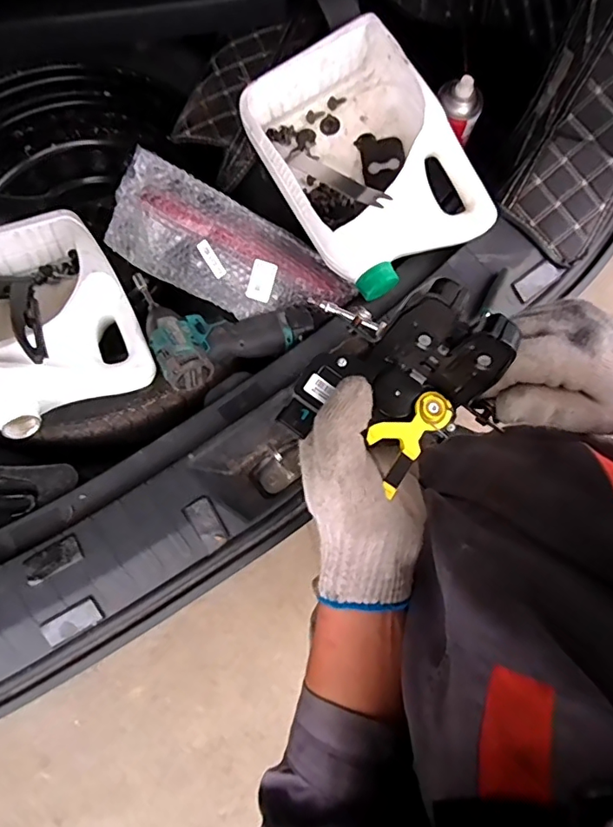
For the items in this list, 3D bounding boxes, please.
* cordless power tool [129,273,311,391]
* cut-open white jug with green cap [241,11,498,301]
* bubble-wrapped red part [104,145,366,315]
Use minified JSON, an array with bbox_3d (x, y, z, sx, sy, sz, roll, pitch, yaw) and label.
[{"bbox_3d":[-0.110,-0.142,0.675,0.202,0.061,0.175,-21,80,-5],"label":"cordless power tool"},{"bbox_3d":[0.080,-0.317,0.659,0.223,0.099,0.306,-30,81,-7],"label":"cut-open white jug with green cap"},{"bbox_3d":[-0.107,-0.218,0.686,0.315,0.061,0.135,30,79,5],"label":"bubble-wrapped red part"}]

